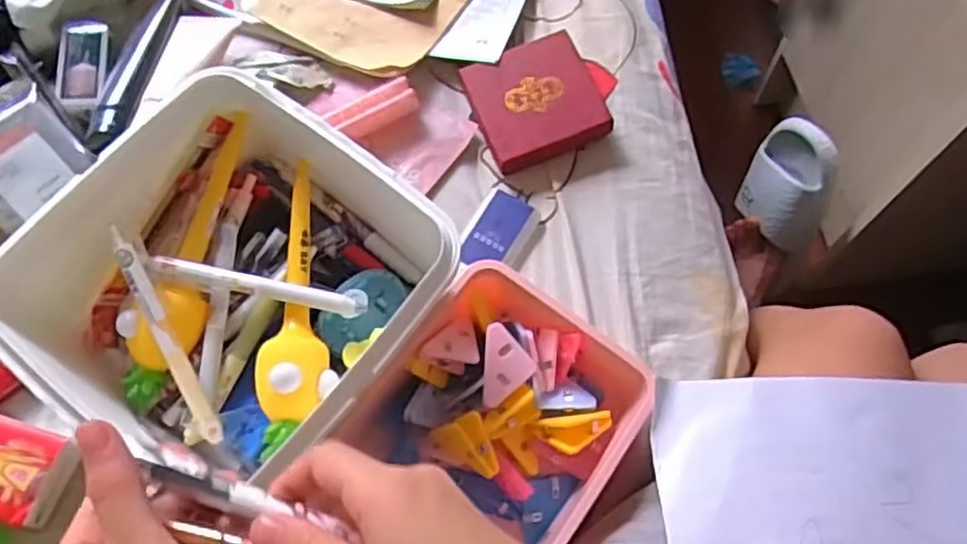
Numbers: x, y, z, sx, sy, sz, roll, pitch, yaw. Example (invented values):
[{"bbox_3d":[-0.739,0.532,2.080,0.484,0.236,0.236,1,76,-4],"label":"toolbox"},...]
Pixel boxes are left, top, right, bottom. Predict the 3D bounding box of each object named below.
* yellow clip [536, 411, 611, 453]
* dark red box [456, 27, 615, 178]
[{"bbox_3d":[0.057,0.101,0.446,0.044,0.023,0.024,-5,68,1],"label":"yellow clip"},{"bbox_3d":[0.038,-0.125,0.533,0.087,0.028,0.086,-21,68,-5],"label":"dark red box"}]

